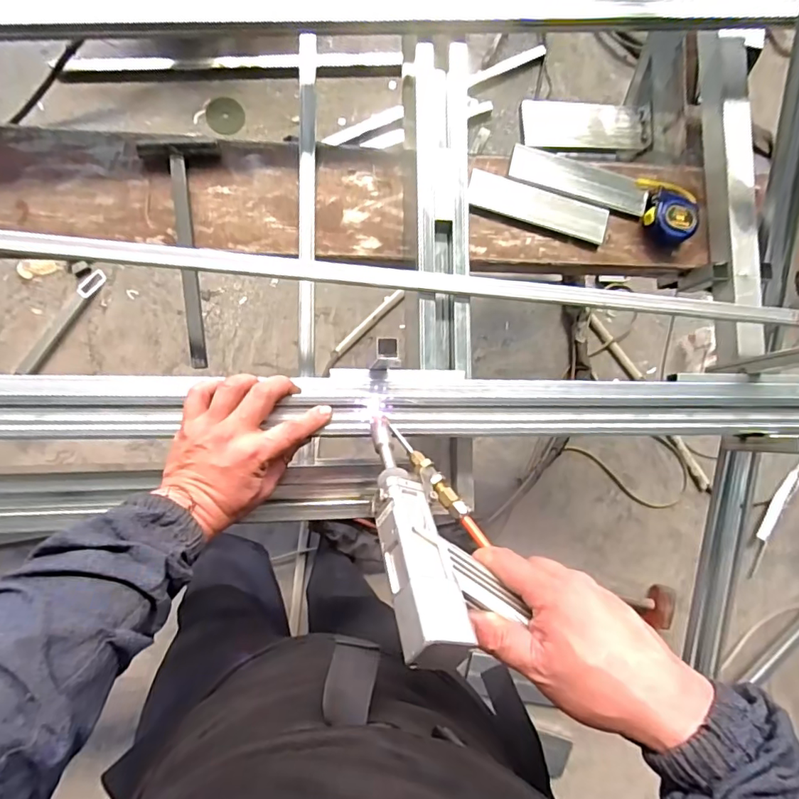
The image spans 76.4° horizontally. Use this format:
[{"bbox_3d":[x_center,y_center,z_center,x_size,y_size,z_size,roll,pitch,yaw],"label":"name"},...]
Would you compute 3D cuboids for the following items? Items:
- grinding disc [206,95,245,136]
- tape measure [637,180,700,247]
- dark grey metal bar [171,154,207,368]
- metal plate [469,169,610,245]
[{"bbox_3d":[-0.450,-0.734,1.314,0.106,0.007,0.103,1,78,-4],"label":"grinding disc"},{"bbox_3d":[0.376,-0.264,0.707,0.088,0.036,0.091,5,88,-9],"label":"tape measure"},{"bbox_3d":[-0.257,-0.165,0.614,0.018,0.013,0.252,-6,90,-10],"label":"dark grey metal bar"},{"bbox_3d":[0.189,-0.264,0.692,0.196,0.014,0.055,13,87,-9],"label":"metal plate"}]

